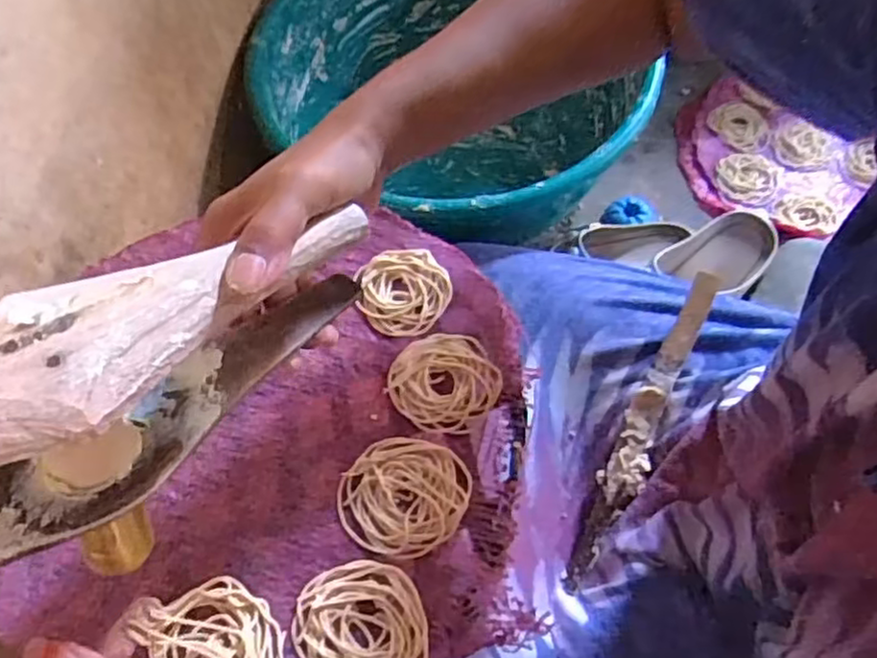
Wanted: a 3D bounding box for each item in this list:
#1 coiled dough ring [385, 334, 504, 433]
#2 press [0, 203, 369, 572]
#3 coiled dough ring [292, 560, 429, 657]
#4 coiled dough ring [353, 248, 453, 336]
[{"bbox_3d":[0.004,0.034,0.471,0.068,0.008,0.067,-1,61,2],"label":"coiled dough ring"},{"bbox_3d":[-0.145,0.033,0.283,0.065,0.099,0.304,35,51,20],"label":"press"},{"bbox_3d":[-0.044,0.163,0.399,0.074,0.010,0.063,-5,61,0],"label":"coiled dough ring"},{"bbox_3d":[-0.025,-0.028,0.503,0.063,0.011,0.064,-1,61,2],"label":"coiled dough ring"}]

